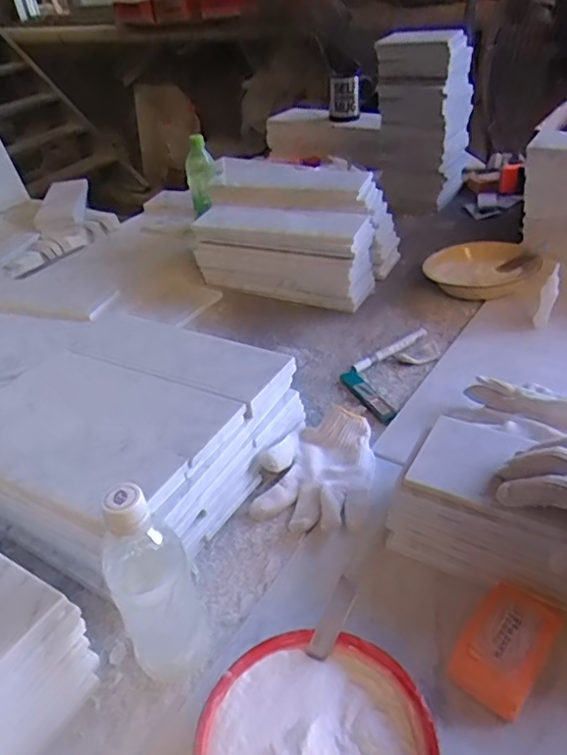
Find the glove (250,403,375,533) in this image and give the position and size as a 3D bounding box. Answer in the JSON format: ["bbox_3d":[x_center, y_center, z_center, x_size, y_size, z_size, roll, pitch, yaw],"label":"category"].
[{"bbox_3d":[0.042,0.103,0.686,0.128,0.041,0.172,6,37,14],"label":"glove"}]

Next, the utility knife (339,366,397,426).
[{"bbox_3d":[0.114,0.022,0.809,0.029,0.007,0.123,-17,37,-17],"label":"utility knife"}]

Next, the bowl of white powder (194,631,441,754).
[{"bbox_3d":[0.025,0.273,0.425,0.155,0.051,0.159,-3,36,2],"label":"bowl of white powder"}]

